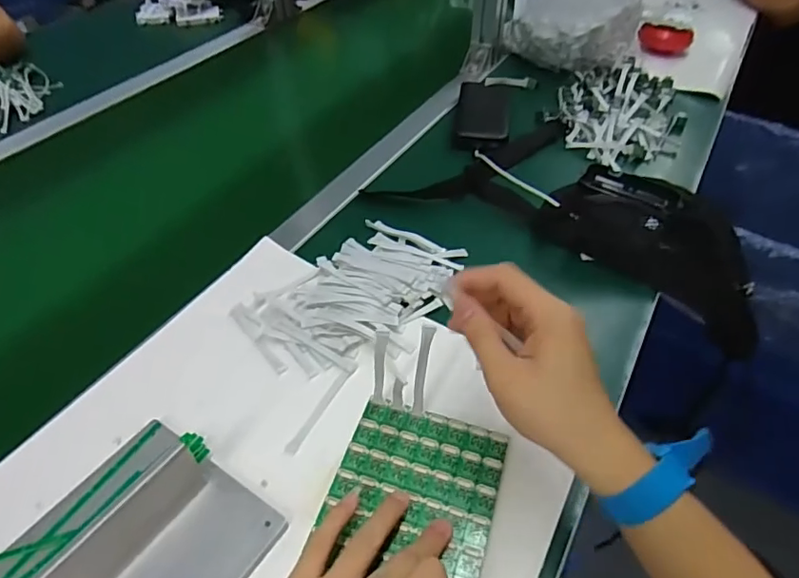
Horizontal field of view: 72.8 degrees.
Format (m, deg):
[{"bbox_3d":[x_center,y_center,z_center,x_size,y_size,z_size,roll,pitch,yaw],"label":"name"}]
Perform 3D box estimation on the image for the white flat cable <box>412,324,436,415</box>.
[{"bbox_3d":[0.017,0.063,0.396,0.009,0.085,0.020,12,46,10],"label":"white flat cable"}]

